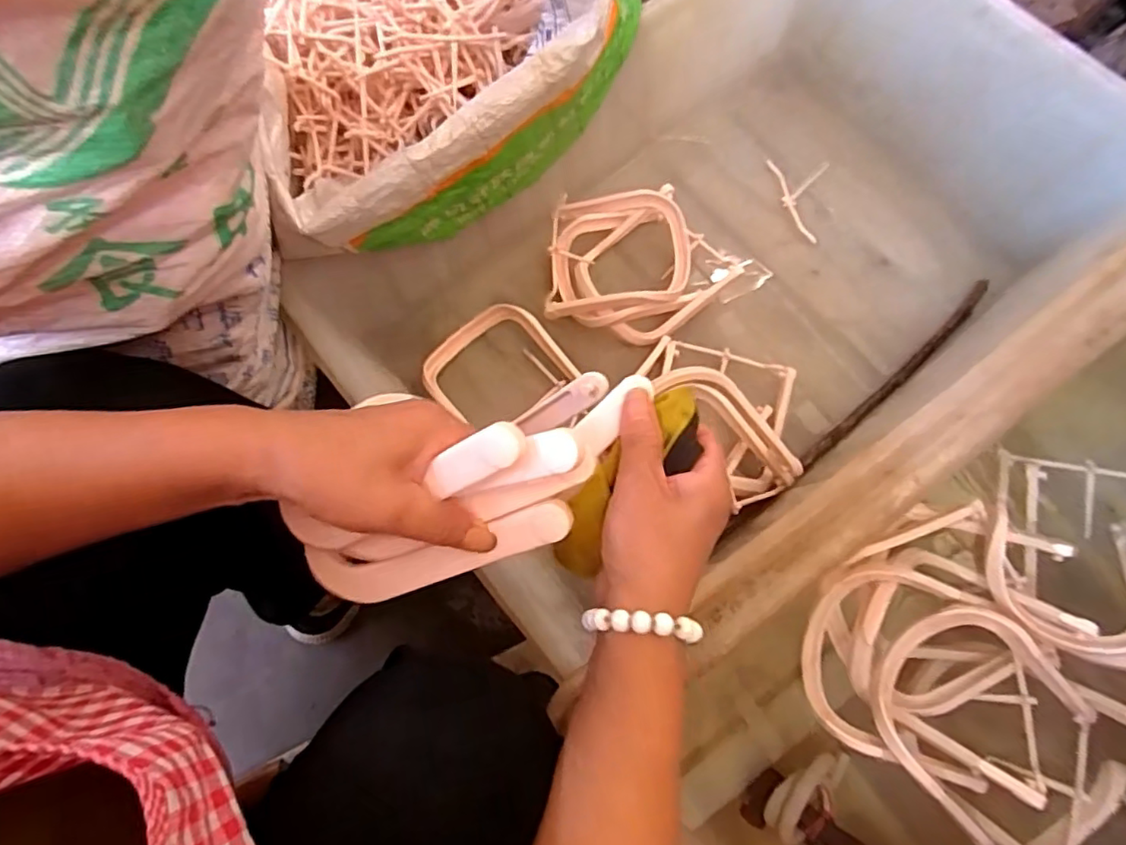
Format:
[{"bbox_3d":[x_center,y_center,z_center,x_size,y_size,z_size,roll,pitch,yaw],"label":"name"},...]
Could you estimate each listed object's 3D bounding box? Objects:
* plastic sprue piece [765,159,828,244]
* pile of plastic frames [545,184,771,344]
[{"bbox_3d":[0.341,-0.328,0.853,0.057,0.050,0.148,-18,74,-4],"label":"plastic sprue piece"},{"bbox_3d":[0.108,-0.216,0.837,0.264,0.074,0.209,-4,73,0],"label":"pile of plastic frames"}]

